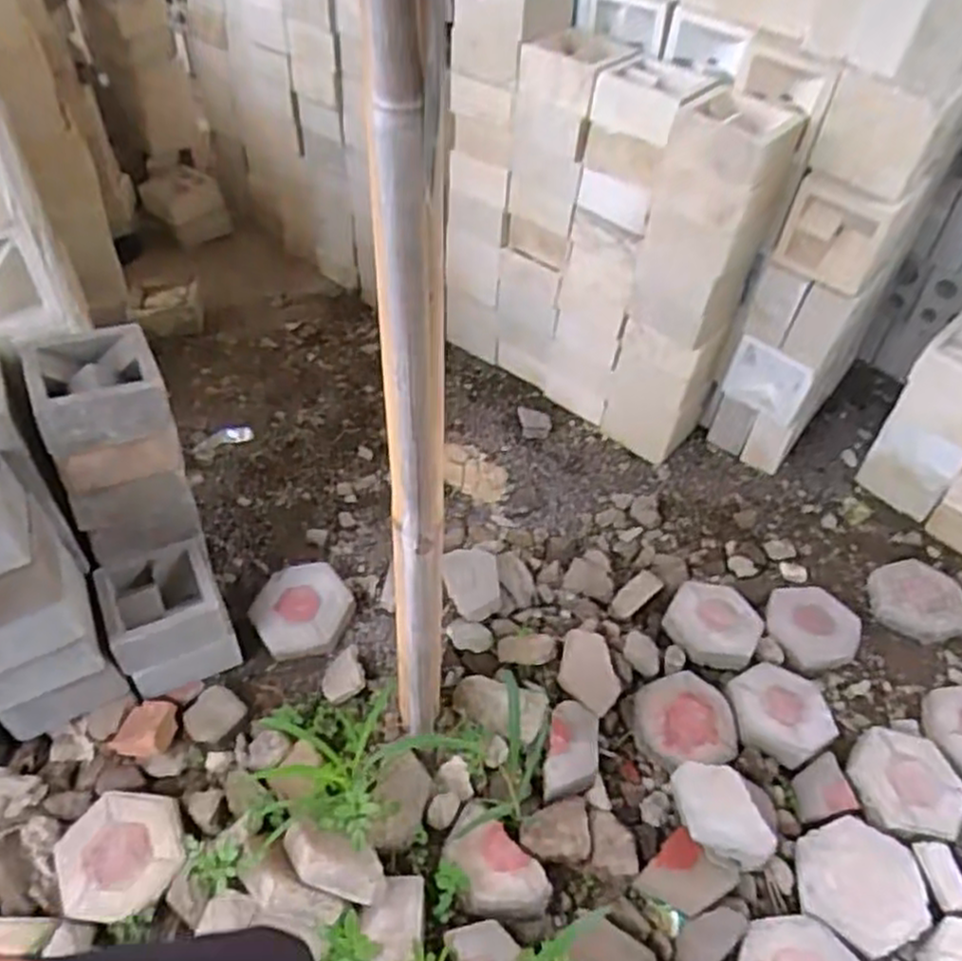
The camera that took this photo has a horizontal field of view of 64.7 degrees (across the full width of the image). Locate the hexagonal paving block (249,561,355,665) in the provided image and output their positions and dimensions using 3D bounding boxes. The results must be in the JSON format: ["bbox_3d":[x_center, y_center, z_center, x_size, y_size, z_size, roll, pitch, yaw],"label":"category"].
[{"bbox_3d":[-0.388,0.281,1.647,0.204,0.050,0.223,-40,61,-16],"label":"hexagonal paving block"}]

